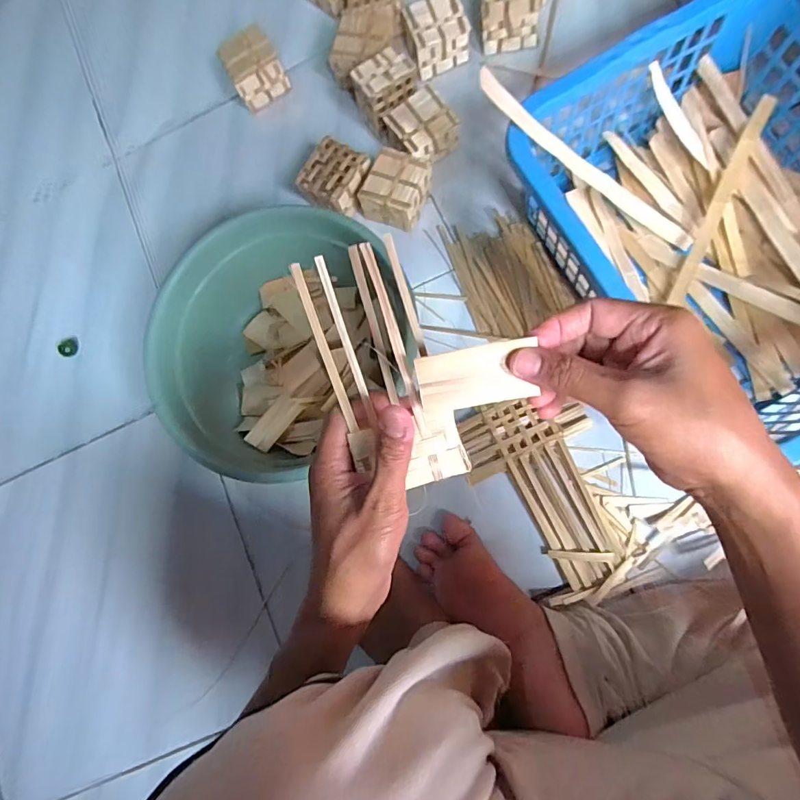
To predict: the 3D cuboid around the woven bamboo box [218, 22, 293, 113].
[{"bbox_3d":[-0.202,-0.456,0.653,0.068,0.064,0.061,-37,77,1],"label":"woven bamboo box"}]

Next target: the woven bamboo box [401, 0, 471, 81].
[{"bbox_3d":[0.048,-0.483,0.621,0.075,0.055,0.072,-21,78,4],"label":"woven bamboo box"}]

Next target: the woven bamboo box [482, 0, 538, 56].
[{"bbox_3d":[0.141,-0.500,0.611,0.070,0.063,0.063,-4,80,8],"label":"woven bamboo box"}]

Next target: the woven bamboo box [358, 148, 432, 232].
[{"bbox_3d":[-0.004,-0.265,0.595,0.074,0.053,0.072,26,85,12],"label":"woven bamboo box"}]

